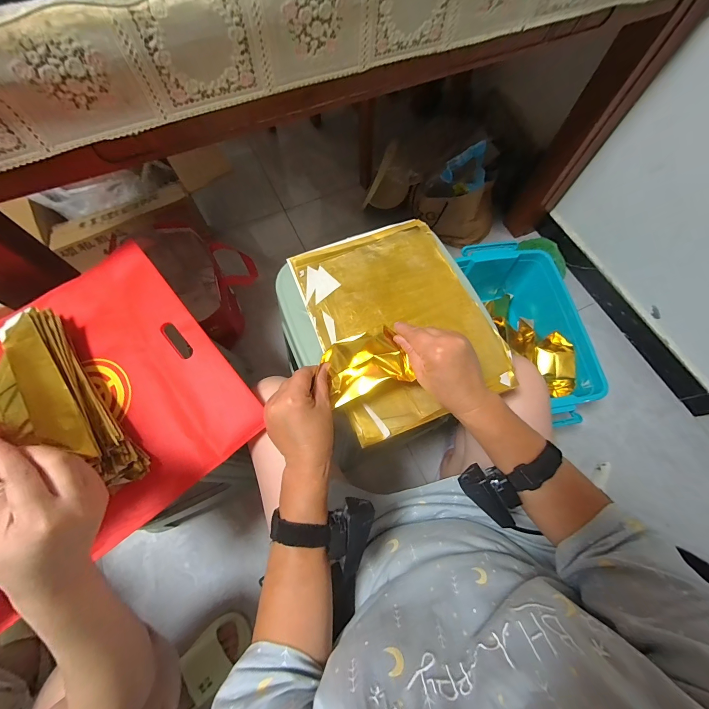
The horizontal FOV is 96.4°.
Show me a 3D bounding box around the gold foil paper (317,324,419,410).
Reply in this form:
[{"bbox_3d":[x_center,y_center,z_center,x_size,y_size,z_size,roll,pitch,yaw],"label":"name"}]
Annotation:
[{"bbox_3d":[0.015,0.012,0.389,0.101,0.035,0.069,-19,71,-8],"label":"gold foil paper"}]

